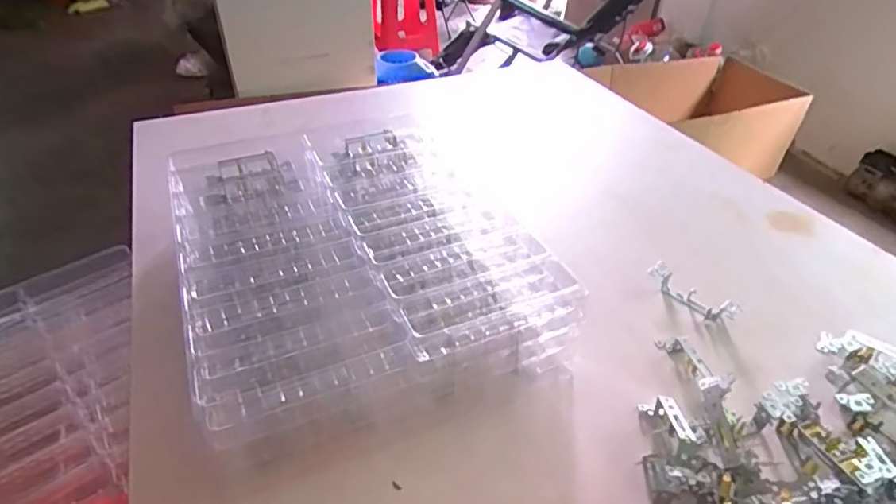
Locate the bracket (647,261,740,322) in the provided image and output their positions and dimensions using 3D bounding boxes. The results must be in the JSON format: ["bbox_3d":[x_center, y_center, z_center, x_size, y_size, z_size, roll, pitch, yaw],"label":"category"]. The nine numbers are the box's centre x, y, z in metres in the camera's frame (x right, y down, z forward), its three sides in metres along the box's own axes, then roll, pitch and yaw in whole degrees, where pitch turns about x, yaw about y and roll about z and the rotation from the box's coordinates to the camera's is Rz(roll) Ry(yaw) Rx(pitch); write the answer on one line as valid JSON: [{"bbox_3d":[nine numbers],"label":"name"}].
[{"bbox_3d":[0.279,0.049,0.625,0.021,0.026,0.104,-26,46,-30],"label":"bracket"}]

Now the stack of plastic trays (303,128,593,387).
[{"bbox_3d":[-0.029,-0.016,0.641,0.175,0.117,0.407,-15,41,-19],"label":"stack of plastic trays"}]

